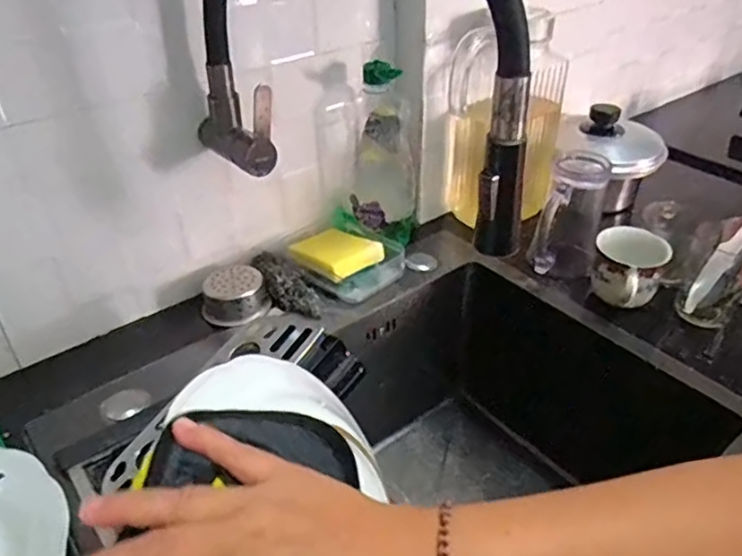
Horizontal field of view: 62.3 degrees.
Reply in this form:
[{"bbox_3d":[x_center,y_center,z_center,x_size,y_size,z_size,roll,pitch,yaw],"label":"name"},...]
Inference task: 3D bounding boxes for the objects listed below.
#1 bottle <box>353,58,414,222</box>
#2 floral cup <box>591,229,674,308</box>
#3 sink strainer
[{"bbox_3d":[0.014,-0.159,0.710,0.068,0.175,0.046,-1,35,0],"label":"bottle"},{"bbox_3d":[0.271,-0.006,0.653,0.070,0.068,0.068,16,38,23],"label":"floral cup"},{"bbox_3d":[-0.146,0.020,0.661,0.069,0.041,0.057,-10,36,-14],"label":"sink strainer"}]

